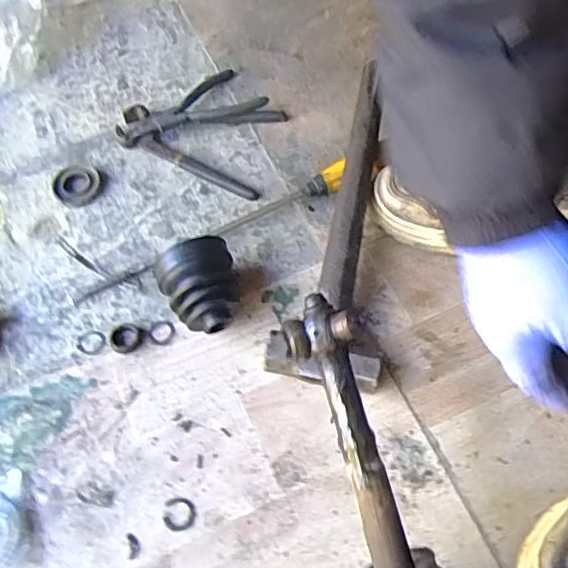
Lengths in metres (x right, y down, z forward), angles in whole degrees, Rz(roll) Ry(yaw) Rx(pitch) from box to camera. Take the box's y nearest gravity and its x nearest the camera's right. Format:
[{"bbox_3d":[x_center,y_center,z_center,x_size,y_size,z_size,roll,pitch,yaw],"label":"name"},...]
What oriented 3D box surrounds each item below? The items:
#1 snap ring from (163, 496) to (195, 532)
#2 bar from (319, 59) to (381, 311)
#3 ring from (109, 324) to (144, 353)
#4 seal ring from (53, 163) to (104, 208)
[{"bbox_3d":[-0.092,0.202,0.509,0.029,0.004,0.027,0,63,1],"label":"snap ring"},{"bbox_3d":[0.076,-0.113,0.610,0.032,0.025,0.289,9,63,7],"label":"bar"},{"bbox_3d":[-0.160,0.054,0.584,0.030,0.008,0.032,-1,62,2],"label":"ring"},{"bbox_3d":[-0.244,-0.117,0.685,0.055,0.016,0.061,-25,64,-11],"label":"seal ring"}]

